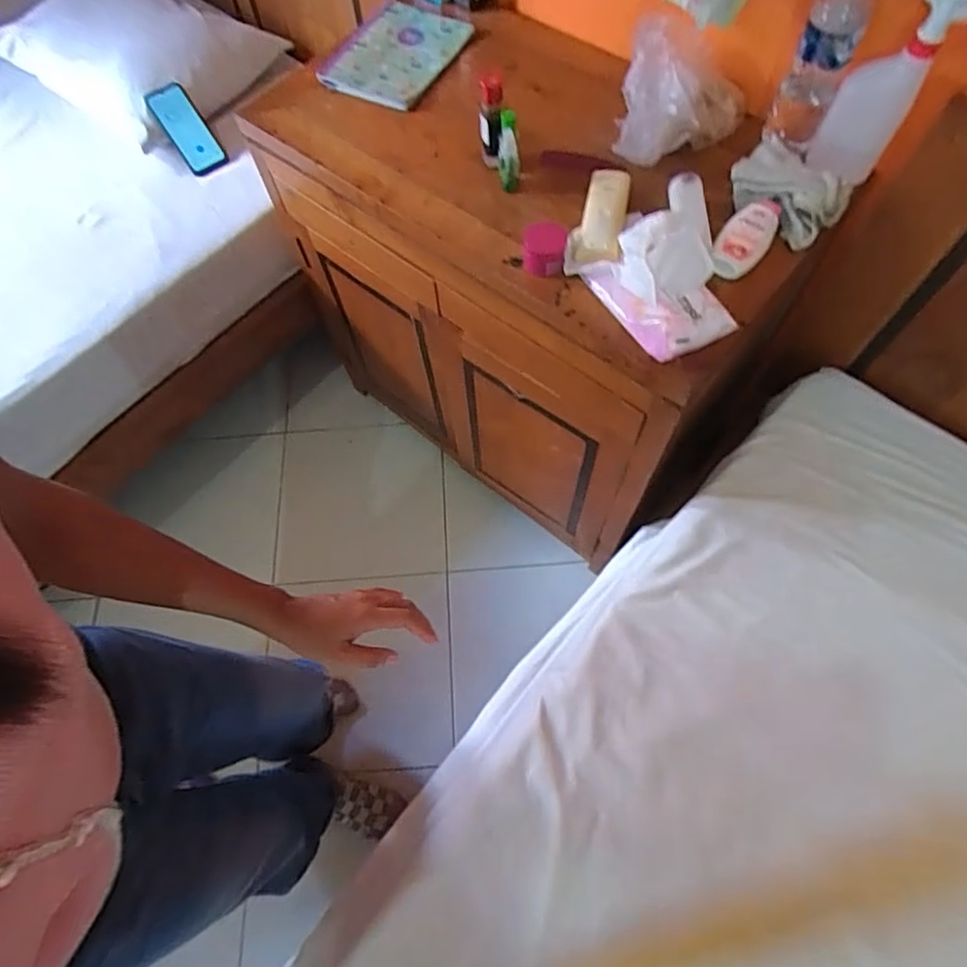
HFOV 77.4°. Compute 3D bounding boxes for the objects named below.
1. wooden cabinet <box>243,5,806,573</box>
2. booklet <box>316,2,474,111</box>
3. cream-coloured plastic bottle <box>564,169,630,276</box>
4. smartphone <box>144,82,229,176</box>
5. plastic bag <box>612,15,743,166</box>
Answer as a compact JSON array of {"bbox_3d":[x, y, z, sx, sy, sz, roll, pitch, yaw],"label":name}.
[{"bbox_3d":[0.073,-0.330,1.121,0.765,0.683,0.422,38,72,17],"label":"wooden cabinet"},{"bbox_3d":[-0.135,-0.669,0.931,0.172,0.021,0.217,28,70,14],"label":"booklet"},{"bbox_3d":[0.146,-0.338,0.760,0.065,0.041,0.178,9,66,6],"label":"cream-coloured plastic bottle"},{"bbox_3d":[-0.577,-0.689,1.174,0.074,0.015,0.185,-33,95,5],"label":"smartphone"},{"bbox_3d":[0.243,-0.502,0.782,0.155,0.104,0.129,31,70,15],"label":"plastic bag"}]

